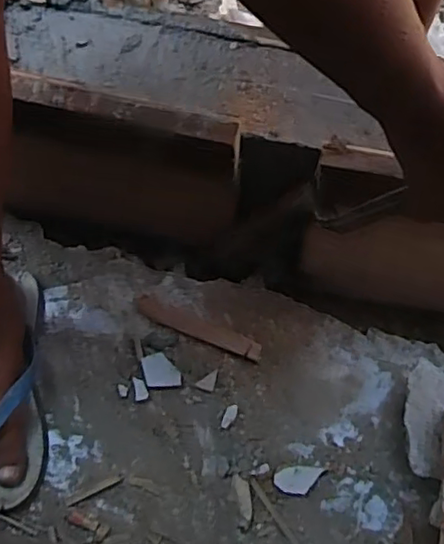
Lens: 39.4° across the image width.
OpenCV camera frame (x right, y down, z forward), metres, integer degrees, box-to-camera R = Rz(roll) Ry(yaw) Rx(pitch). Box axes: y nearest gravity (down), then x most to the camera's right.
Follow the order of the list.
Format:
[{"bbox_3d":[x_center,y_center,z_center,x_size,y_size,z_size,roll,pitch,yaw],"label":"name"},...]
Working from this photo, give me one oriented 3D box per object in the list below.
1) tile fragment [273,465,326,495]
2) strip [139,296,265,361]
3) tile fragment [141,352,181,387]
[{"bbox_3d":[0.079,0.214,0.640,0.050,0.010,0.028,5,62,-1],"label":"tile fragment"},{"bbox_3d":[-0.027,0.063,0.709,0.150,0.007,0.022,22,63,8],"label":"strip"},{"bbox_3d":[-0.068,0.108,0.682,0.036,0.006,0.040,-15,64,-10],"label":"tile fragment"}]

